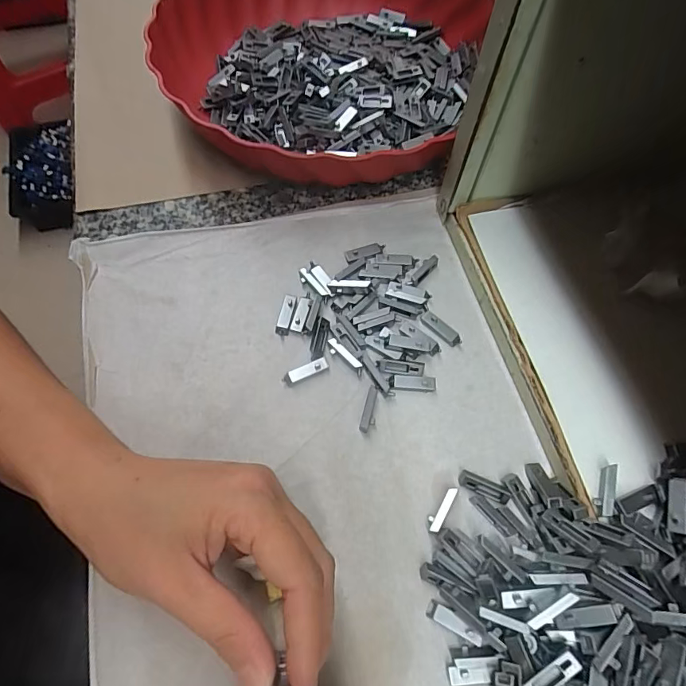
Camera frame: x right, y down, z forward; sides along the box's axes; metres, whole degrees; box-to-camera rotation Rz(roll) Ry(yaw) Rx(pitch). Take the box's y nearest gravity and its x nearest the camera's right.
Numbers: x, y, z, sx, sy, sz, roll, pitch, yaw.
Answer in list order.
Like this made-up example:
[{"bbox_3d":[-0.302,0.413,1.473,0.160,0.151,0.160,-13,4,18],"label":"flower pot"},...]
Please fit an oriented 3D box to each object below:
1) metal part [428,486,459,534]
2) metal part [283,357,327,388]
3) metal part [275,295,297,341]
[{"bbox_3d":[0.048,0.081,0.218,0.007,0.007,0.024,33,69,14],"label":"metal part"},{"bbox_3d":[-0.021,0.016,0.246,0.026,0.004,0.007,-24,68,-12],"label":"metal part"},{"bbox_3d":[-0.033,-0.017,0.259,0.007,0.004,0.028,10,65,4],"label":"metal part"}]

